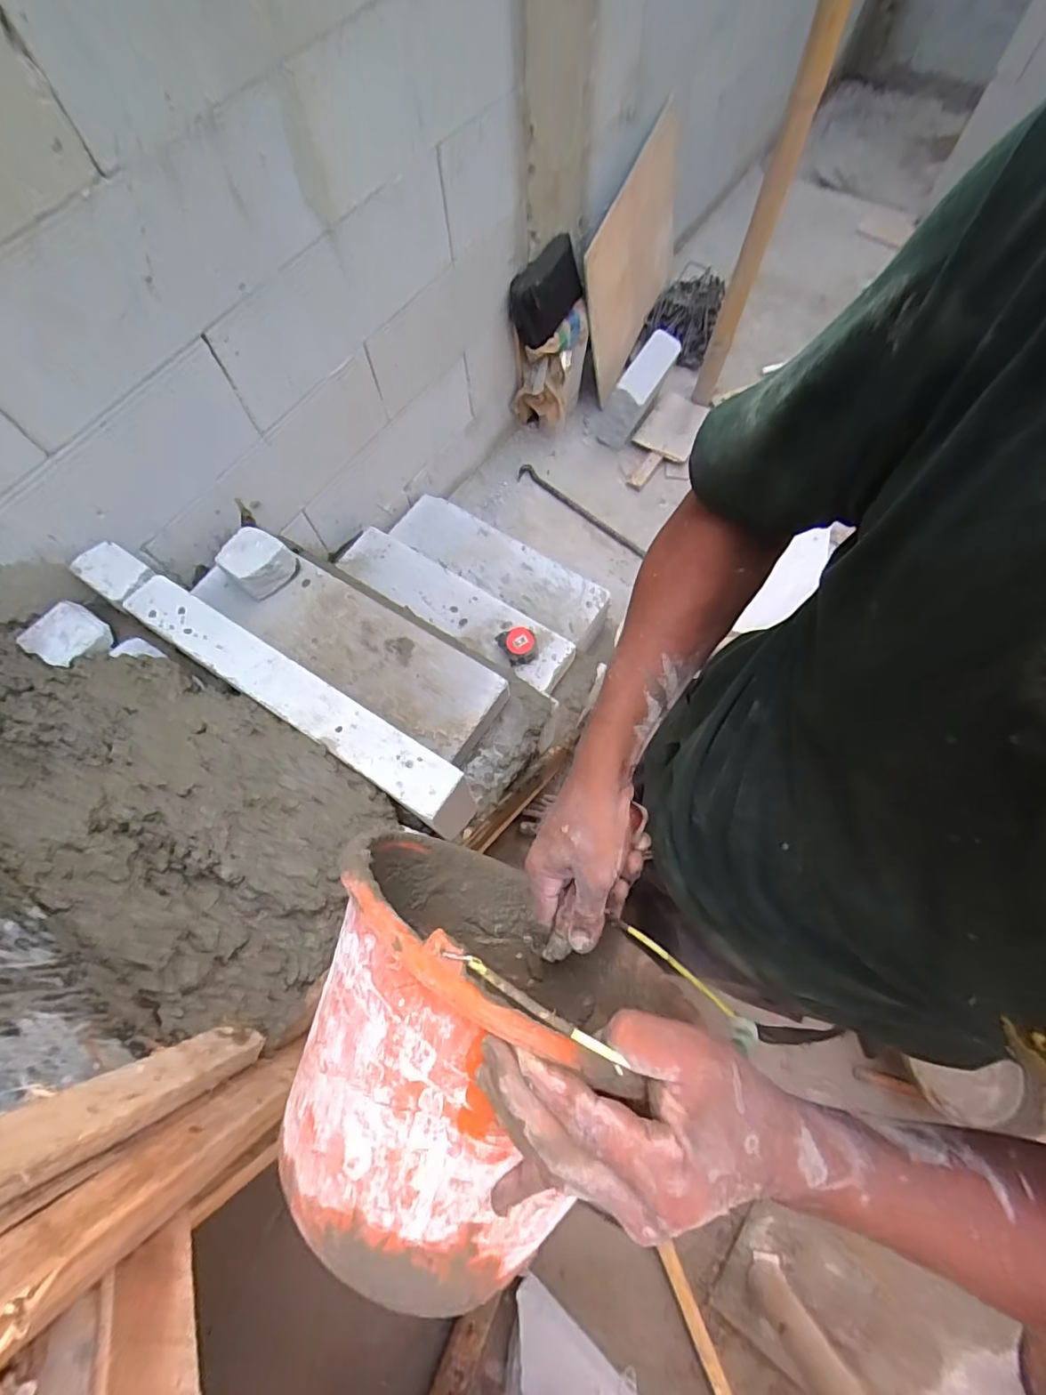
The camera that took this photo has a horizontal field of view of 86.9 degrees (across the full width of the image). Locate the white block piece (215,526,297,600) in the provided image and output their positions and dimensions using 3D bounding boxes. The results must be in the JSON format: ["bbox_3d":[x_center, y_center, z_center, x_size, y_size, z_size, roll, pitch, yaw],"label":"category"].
[{"bbox_3d":[-0.486,-0.249,1.008,0.091,0.080,0.100,35,74,14],"label":"white block piece"}]

